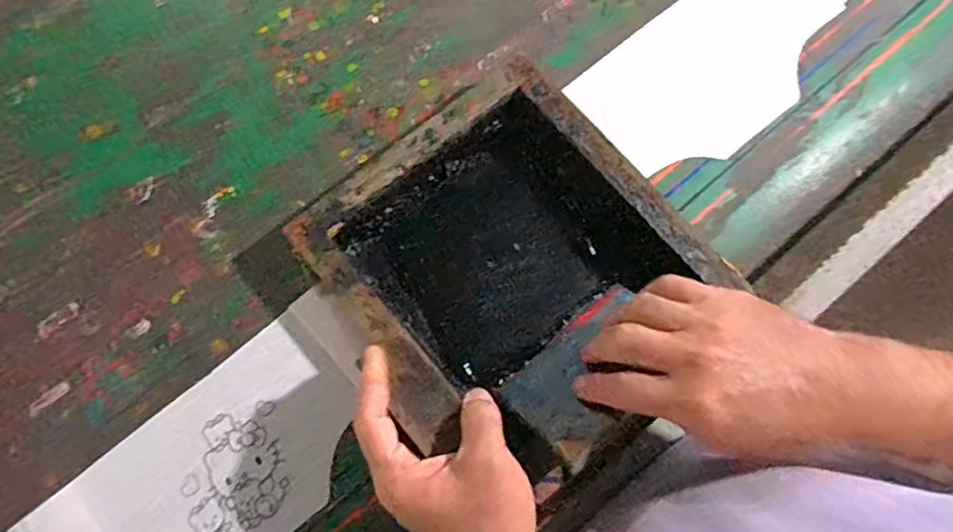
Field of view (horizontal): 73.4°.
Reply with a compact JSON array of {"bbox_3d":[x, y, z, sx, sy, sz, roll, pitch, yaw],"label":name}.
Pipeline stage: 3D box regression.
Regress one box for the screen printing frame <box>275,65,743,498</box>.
[{"bbox_3d":[0.019,-0.004,0.485,0.242,0.069,0.239,-40,78,-8],"label":"screen printing frame"}]

